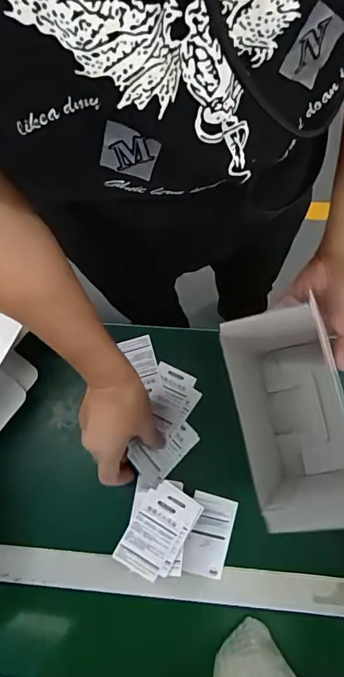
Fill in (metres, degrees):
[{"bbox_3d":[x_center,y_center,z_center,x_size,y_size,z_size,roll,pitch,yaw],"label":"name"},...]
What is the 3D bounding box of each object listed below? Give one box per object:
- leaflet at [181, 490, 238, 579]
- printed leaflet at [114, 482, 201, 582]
[{"bbox_3d":[0.045,0.244,0.526,0.052,0.004,0.095,13,84,9],"label":"leaflet"},{"bbox_3d":[-0.018,0.221,0.491,0.061,0.007,0.099,33,77,12],"label":"printed leaflet"}]

